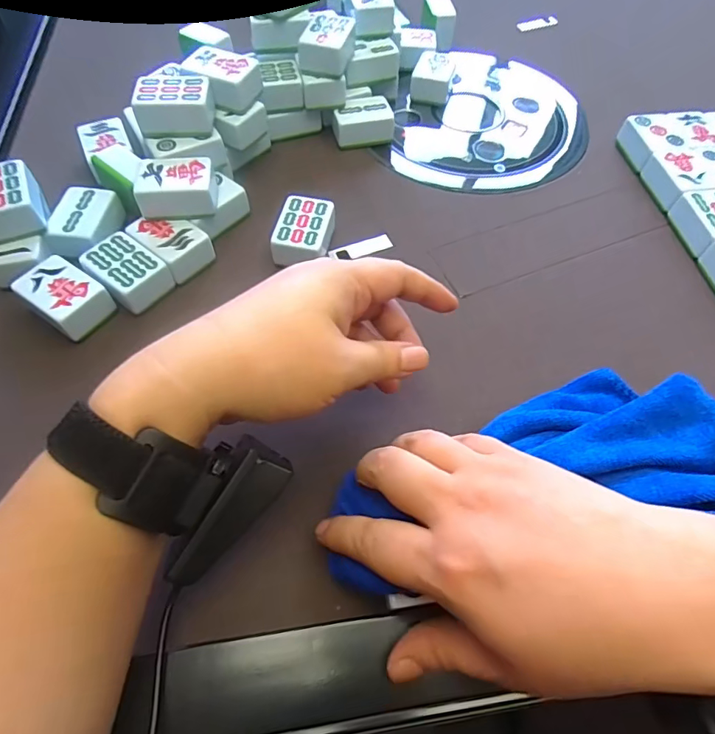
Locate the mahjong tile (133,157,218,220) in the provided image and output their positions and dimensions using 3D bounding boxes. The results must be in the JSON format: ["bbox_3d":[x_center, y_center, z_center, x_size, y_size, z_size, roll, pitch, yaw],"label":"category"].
[{"bbox_3d":[-0.131,-0.129,0.348,0.052,0.028,0.040,-5,60,-5],"label":"mahjong tile"}]

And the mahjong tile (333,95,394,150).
[{"bbox_3d":[0.005,-0.224,0.436,0.053,0.027,0.032,-8,60,-7],"label":"mahjong tile"}]

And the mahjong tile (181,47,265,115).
[{"bbox_3d":[-0.106,-0.226,0.374,0.053,0.028,0.036,19,61,9],"label":"mahjong tile"}]

